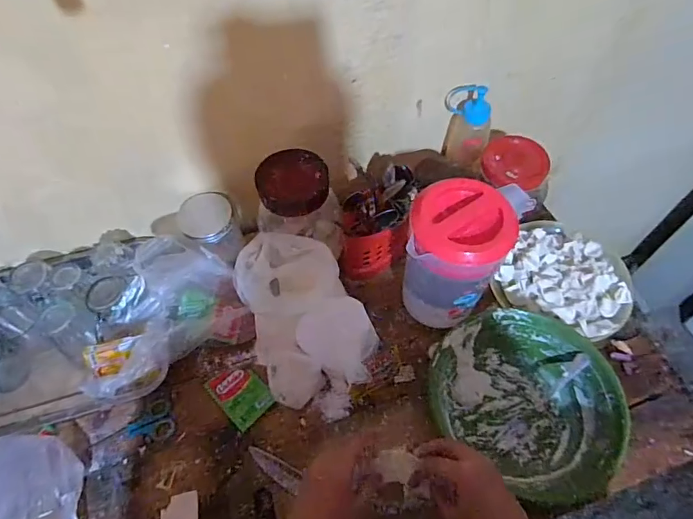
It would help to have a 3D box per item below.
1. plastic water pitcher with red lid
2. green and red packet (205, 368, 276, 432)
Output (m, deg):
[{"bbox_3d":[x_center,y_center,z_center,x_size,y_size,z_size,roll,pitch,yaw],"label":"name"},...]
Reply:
[{"bbox_3d":[0.144,-0.003,0.604,0.113,0.192,0.117,-1,58,1],"label":"plastic water pitcher with red lid"},{"bbox_3d":[-0.156,0.200,0.666,0.065,0.006,0.090,-39,65,-21],"label":"green and red packet"}]

